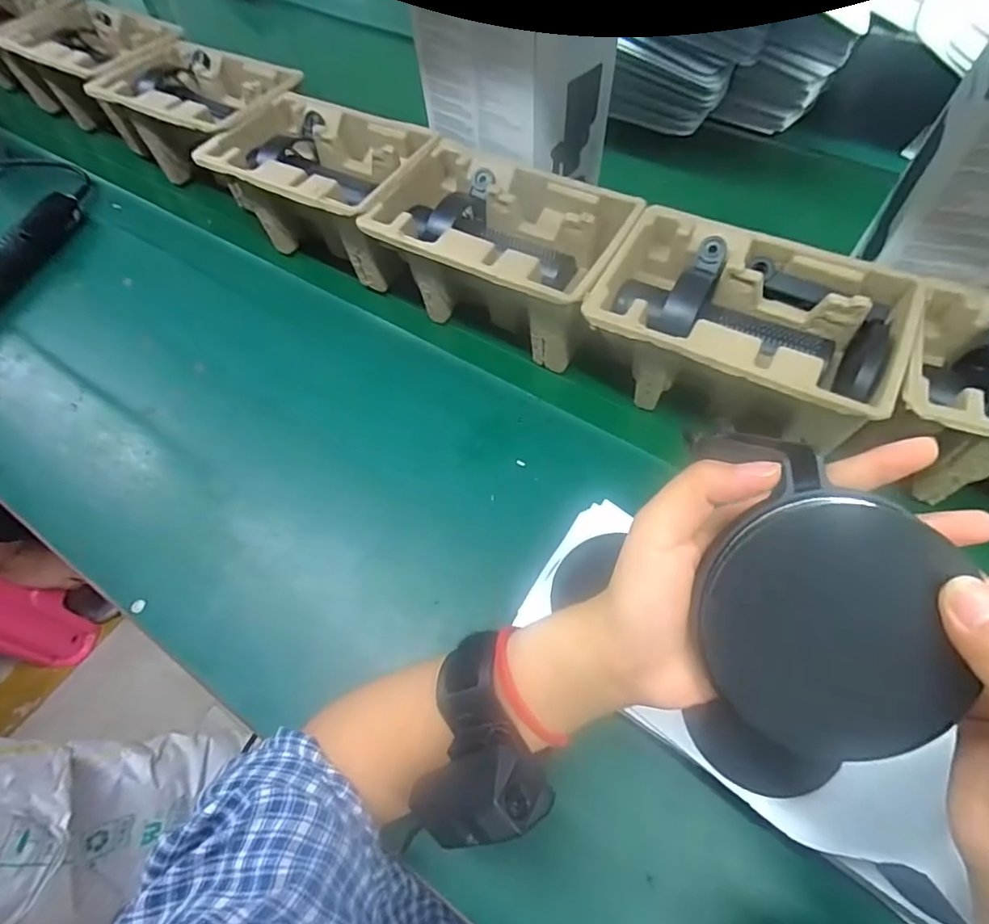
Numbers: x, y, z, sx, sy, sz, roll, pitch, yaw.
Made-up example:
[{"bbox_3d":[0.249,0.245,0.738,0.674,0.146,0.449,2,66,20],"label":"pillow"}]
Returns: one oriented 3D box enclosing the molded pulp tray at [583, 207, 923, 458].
[{"bbox_3d":[0.202,-0.101,0.473,0.229,0.107,0.145,27,65,14],"label":"molded pulp tray"}]

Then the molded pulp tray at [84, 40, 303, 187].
[{"bbox_3d":[-0.351,-0.423,0.681,0.235,0.093,0.155,32,66,16],"label":"molded pulp tray"}]

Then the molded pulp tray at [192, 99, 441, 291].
[{"bbox_3d":[-0.178,-0.302,0.613,0.222,0.100,0.155,27,65,14],"label":"molded pulp tray"}]

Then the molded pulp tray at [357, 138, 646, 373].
[{"bbox_3d":[0.006,-0.199,0.538,0.230,0.103,0.145,26,65,14],"label":"molded pulp tray"}]

